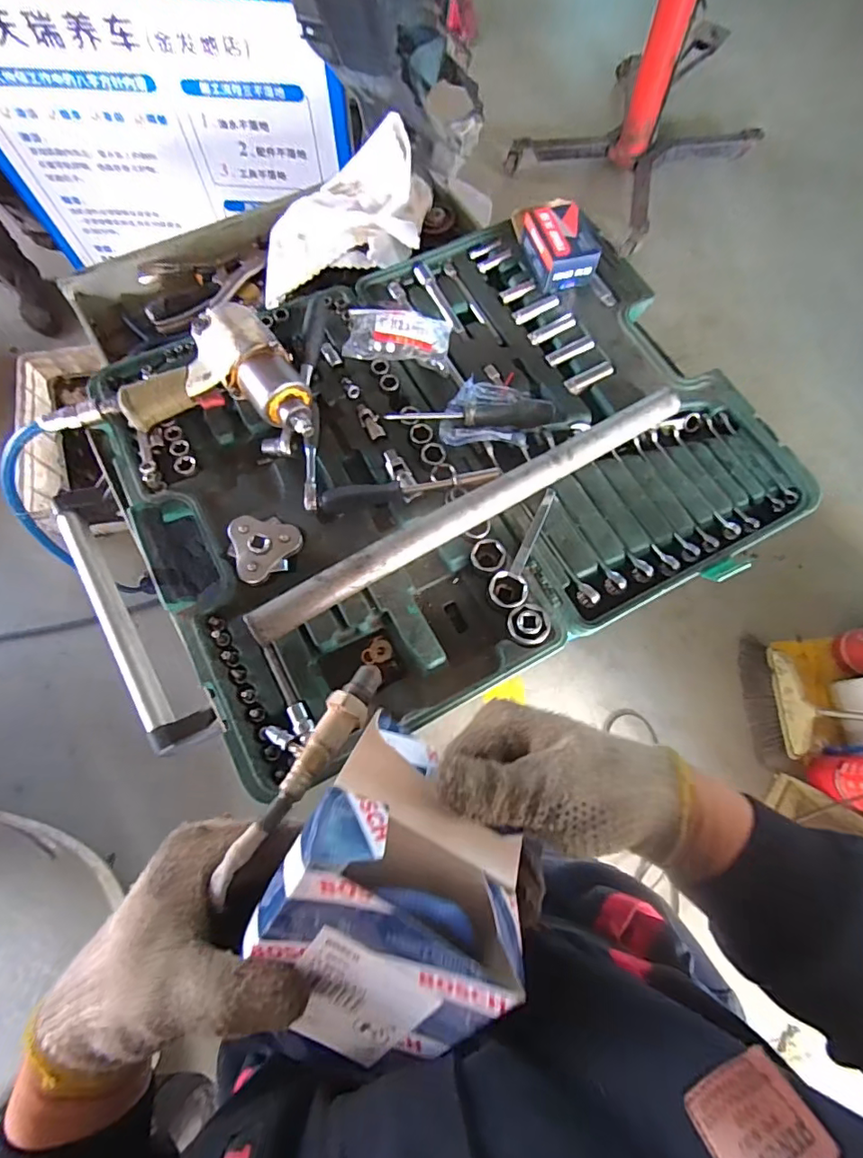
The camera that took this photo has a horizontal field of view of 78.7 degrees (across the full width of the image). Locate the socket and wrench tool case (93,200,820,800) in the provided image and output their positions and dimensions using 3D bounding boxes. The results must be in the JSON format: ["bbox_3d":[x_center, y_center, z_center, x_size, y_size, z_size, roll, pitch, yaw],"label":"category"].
[{"bbox_3d":[0.019,-0.153,0.589,0.689,0.080,0.546,-29,76,-10],"label":"socket and wrench tool case"}]

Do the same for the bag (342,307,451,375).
[{"bbox_3d":[-0.038,-0.300,0.637,0.122,0.033,0.075,8,73,1],"label":"bag"}]

